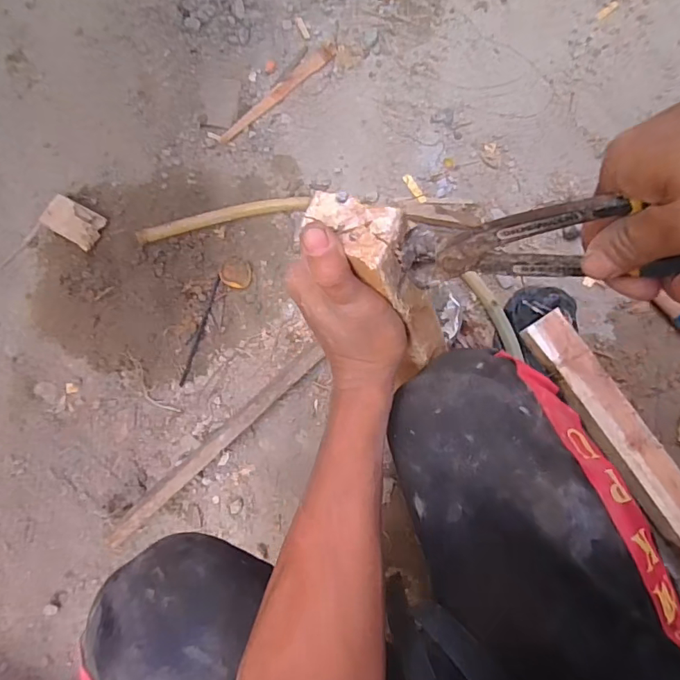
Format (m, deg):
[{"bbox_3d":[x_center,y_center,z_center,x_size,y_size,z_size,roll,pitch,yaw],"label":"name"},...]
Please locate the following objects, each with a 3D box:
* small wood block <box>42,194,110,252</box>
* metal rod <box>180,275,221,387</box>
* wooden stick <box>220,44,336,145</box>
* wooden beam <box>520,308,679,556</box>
[{"bbox_3d":[-0.416,-0.184,0.761,0.090,0.022,0.058,28,75,8],"label":"small wood block"},{"bbox_3d":[-0.206,-0.016,0.720,0.009,0.004,0.172,13,73,4],"label":"metal rod"},{"bbox_3d":[-0.104,-0.432,0.846,0.028,0.004,0.272,41,77,11],"label":"wooden stick"},{"bbox_3d":[0.387,0.143,0.650,0.066,0.043,0.402,-28,75,-8],"label":"wooden beam"}]

